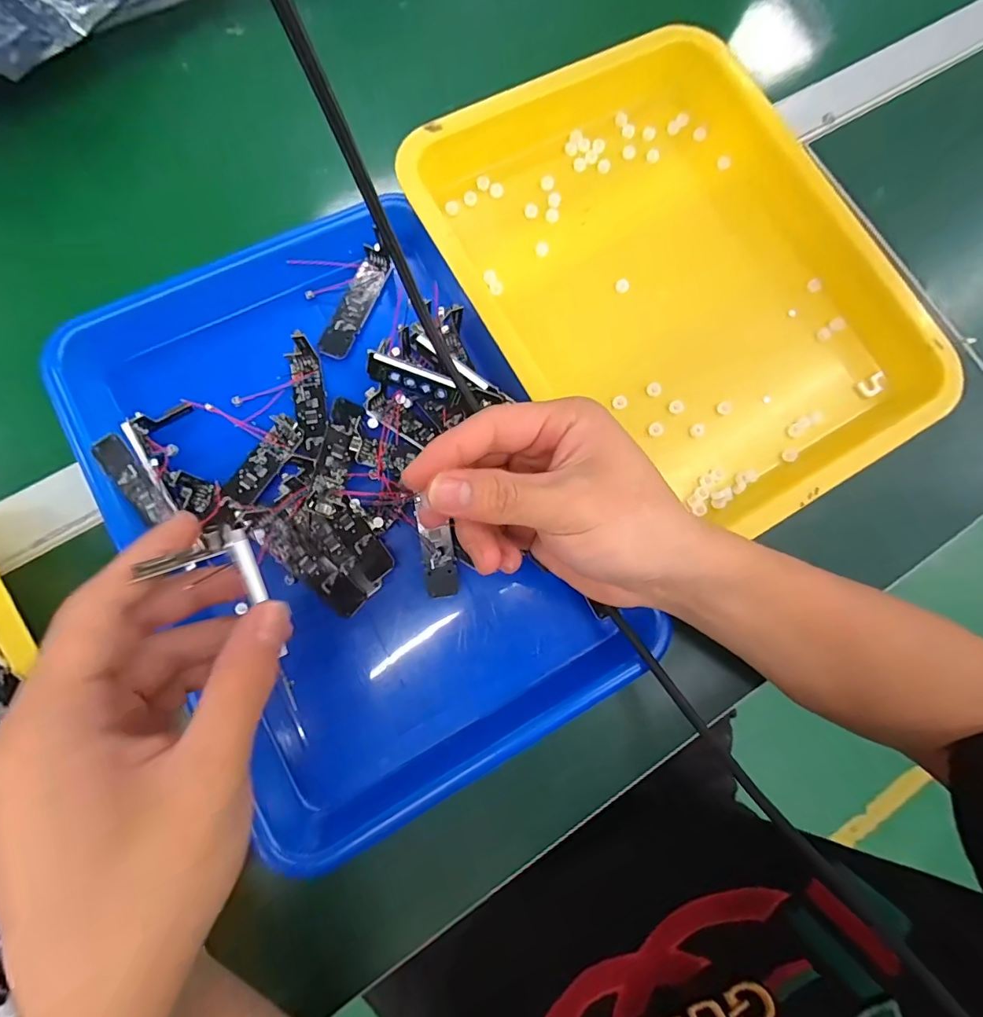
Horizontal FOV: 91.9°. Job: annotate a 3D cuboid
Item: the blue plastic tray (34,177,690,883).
[{"bbox_3d":[-0.080,-0.007,0.279,0.239,0.047,0.347,-26,82,-9],"label":"blue plastic tray"}]

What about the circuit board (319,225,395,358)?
[{"bbox_3d":[-0.085,-0.136,0.306,0.021,0.009,0.088,24,78,0],"label":"circuit board"}]

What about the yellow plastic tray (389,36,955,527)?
[{"bbox_3d":[0.121,-0.156,0.321,0.256,0.047,0.348,-32,83,-9],"label":"yellow plastic tray"}]

